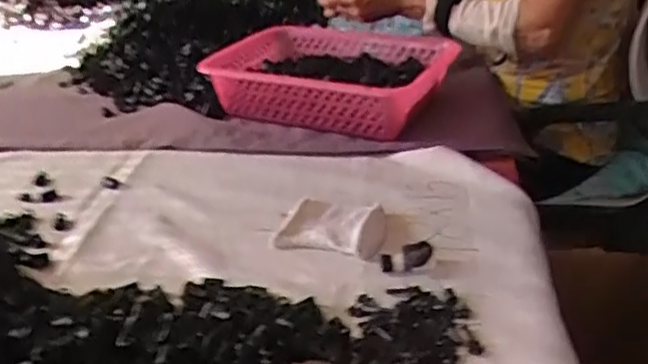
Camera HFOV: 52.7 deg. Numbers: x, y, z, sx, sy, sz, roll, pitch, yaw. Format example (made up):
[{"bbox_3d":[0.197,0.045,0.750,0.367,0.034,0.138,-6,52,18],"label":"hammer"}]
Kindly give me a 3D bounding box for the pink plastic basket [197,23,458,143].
[{"bbox_3d":[0.011,-0.124,0.770,0.345,0.090,0.133,18,36,32],"label":"pink plastic basket"}]

